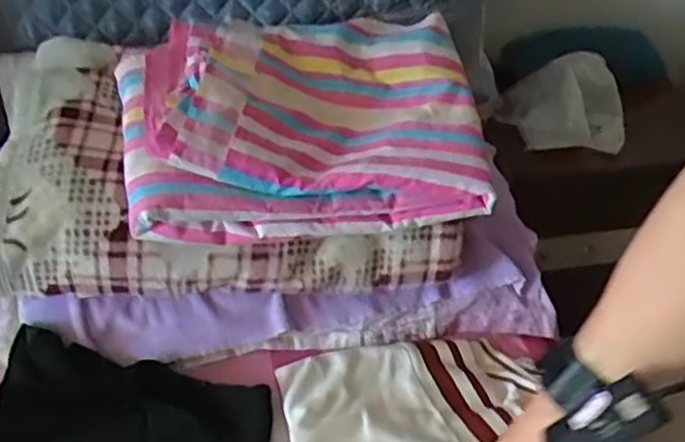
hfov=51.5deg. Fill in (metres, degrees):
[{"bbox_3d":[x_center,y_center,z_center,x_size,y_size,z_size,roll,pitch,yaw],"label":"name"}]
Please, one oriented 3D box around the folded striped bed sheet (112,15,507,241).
[{"bbox_3d":[-0.049,-0.142,0.844,0.405,0.131,0.329,-8,44,-6],"label":"folded striped bed sheet"}]

